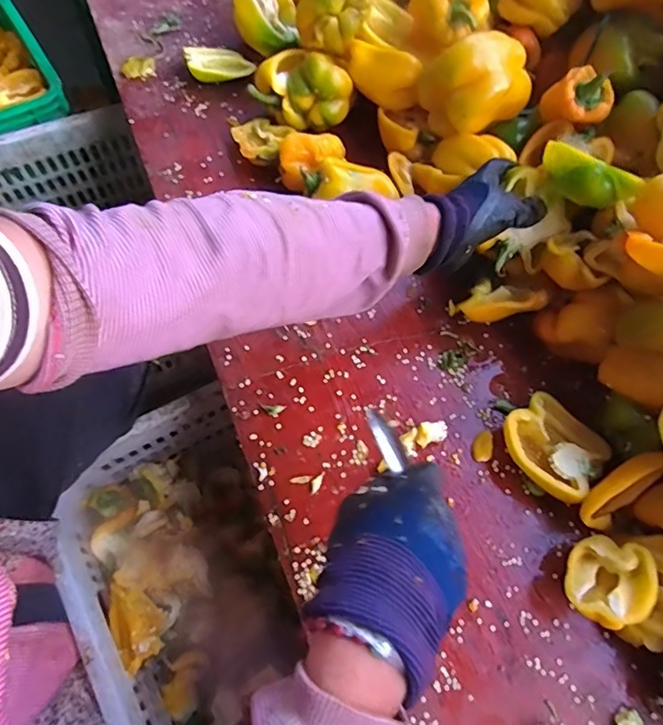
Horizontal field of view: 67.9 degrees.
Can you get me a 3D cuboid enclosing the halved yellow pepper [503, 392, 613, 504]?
[{"bbox_3d":[0.207,0.077,0.461,0.081,0.034,0.087,-38,73,-19],"label":"halved yellow pepper"}]

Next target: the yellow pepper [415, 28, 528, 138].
[{"bbox_3d":[0.161,-0.314,0.552,0.097,0.080,0.090,-18,68,-12],"label":"yellow pepper"}]

